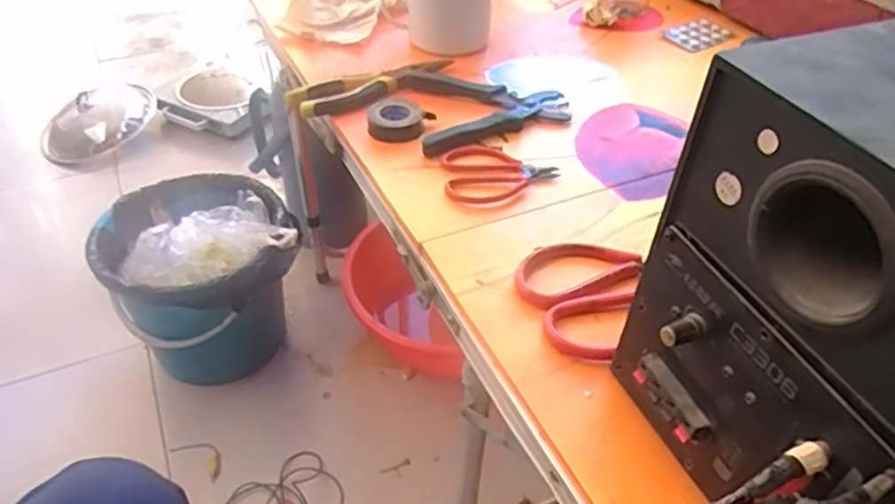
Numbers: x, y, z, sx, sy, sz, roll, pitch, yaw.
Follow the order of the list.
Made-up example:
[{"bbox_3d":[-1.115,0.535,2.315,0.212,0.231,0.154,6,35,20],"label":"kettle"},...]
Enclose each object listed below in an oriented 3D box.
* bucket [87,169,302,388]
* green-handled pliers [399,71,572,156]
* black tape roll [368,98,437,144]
[{"bbox_3d":[-0.384,0.046,1.071,0.281,0.272,0.279,0,42,0],"label":"bucket"},{"bbox_3d":[0.041,-0.153,0.676,0.159,0.013,0.135,-11,44,-11],"label":"green-handled pliers"},{"bbox_3d":[-0.047,-0.131,0.644,0.054,0.020,0.054,0,43,0],"label":"black tape roll"}]

